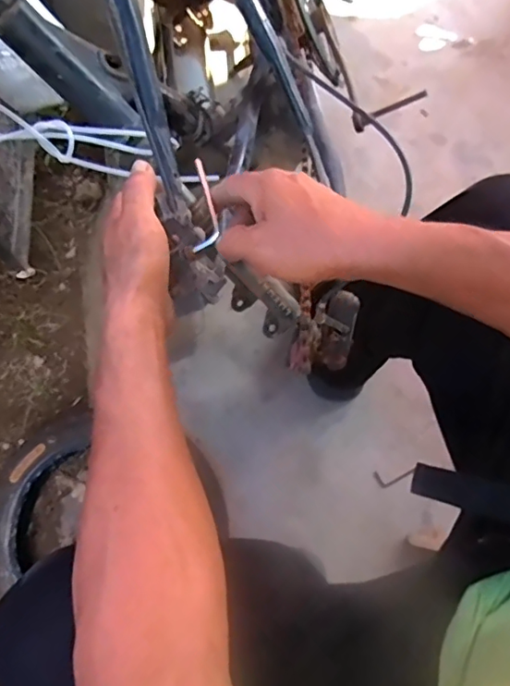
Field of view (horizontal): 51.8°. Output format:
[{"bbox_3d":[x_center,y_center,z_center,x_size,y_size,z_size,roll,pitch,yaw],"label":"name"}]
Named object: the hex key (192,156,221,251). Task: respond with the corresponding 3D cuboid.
[{"bbox_3d":[-0.039,-0.112,0.422,0.025,0.006,0.077,-1,85,32],"label":"hex key"}]

